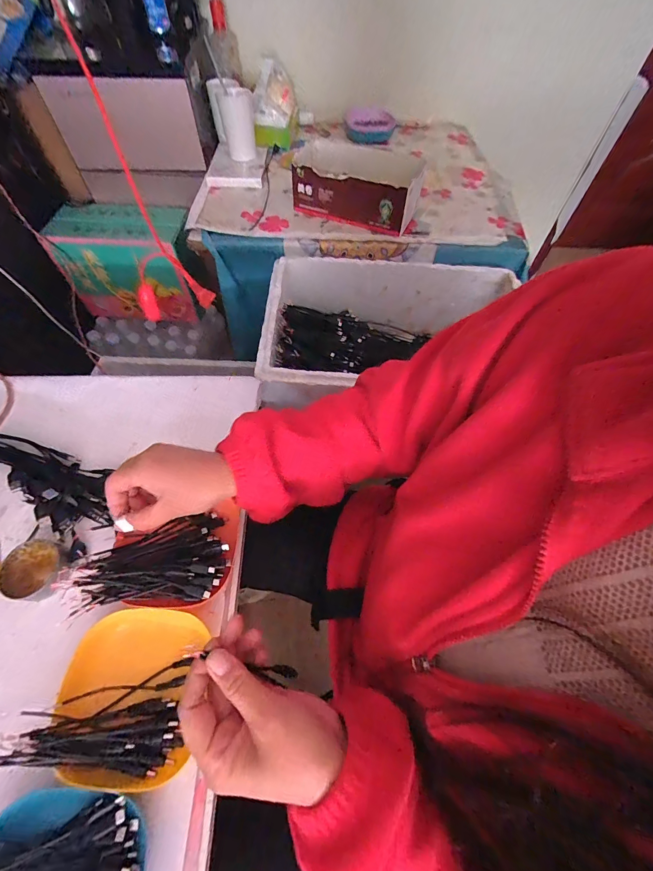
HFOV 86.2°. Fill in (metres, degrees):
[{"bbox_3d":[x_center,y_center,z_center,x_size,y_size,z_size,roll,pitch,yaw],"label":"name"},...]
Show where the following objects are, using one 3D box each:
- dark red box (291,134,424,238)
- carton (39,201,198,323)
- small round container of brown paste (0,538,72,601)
[{"bbox_3d":[0.063,-0.536,0.753,0.253,0.092,0.133,22,61,10],"label":"dark red box"},{"bbox_3d":[-0.524,-0.463,0.949,0.296,0.234,0.158,6,60,1],"label":"carton"},{"bbox_3d":[-0.337,0.155,0.404,0.058,0.028,0.062,1,60,-2],"label":"small round container of brown paste"}]

